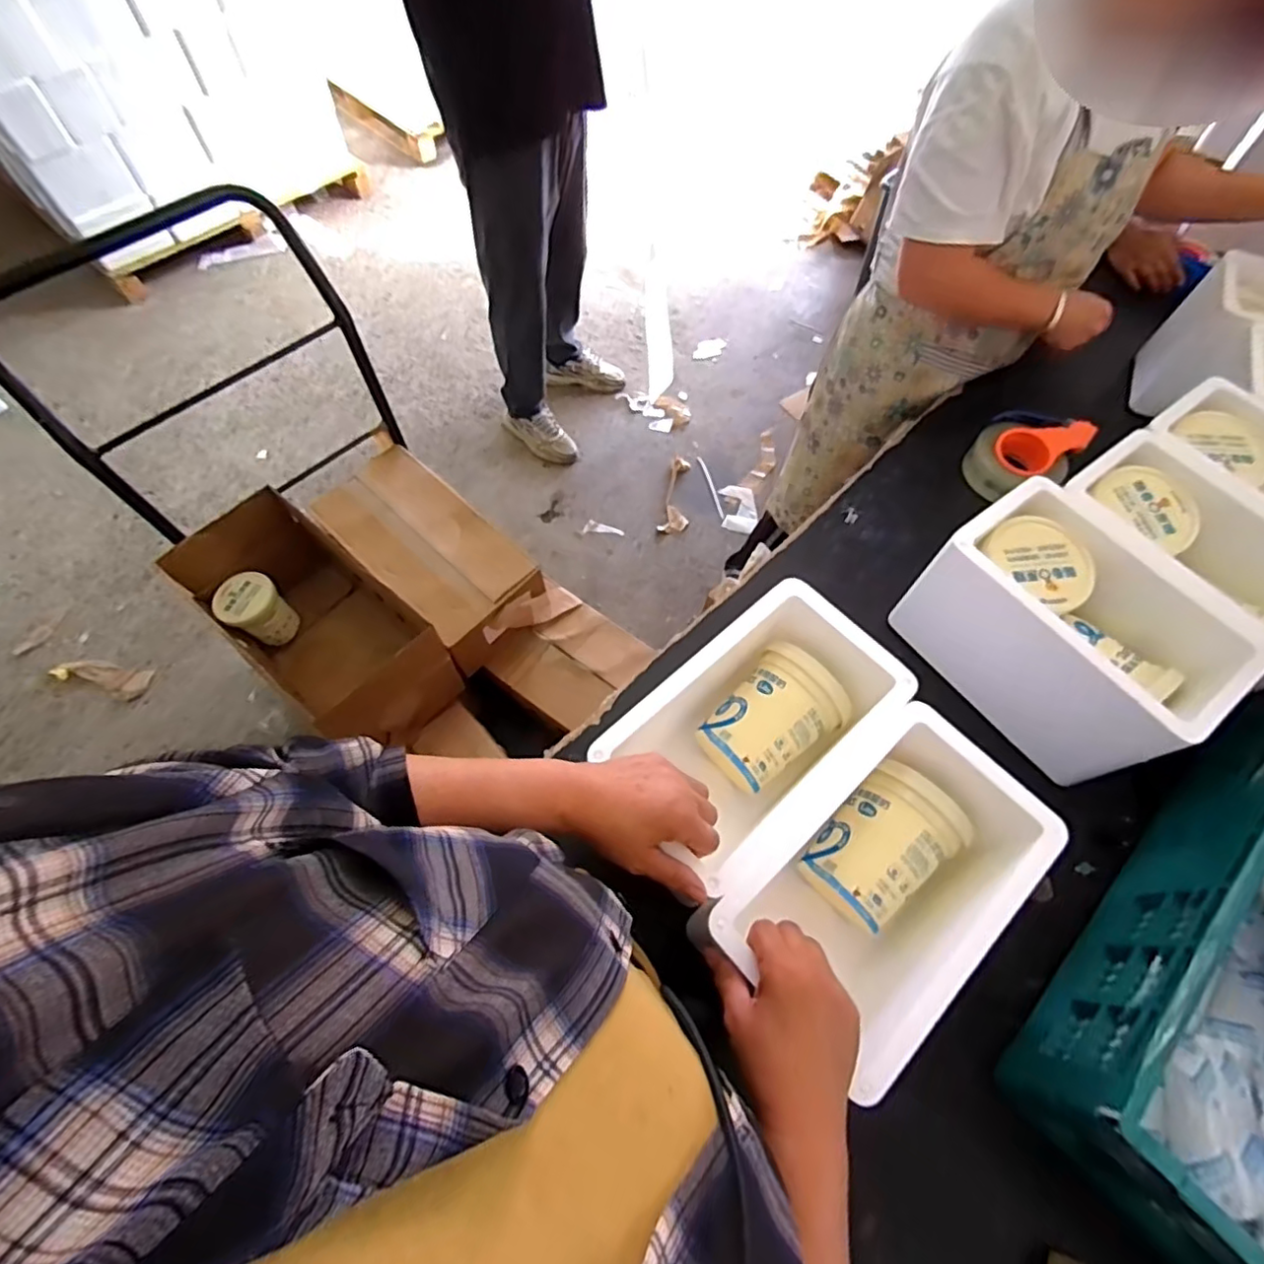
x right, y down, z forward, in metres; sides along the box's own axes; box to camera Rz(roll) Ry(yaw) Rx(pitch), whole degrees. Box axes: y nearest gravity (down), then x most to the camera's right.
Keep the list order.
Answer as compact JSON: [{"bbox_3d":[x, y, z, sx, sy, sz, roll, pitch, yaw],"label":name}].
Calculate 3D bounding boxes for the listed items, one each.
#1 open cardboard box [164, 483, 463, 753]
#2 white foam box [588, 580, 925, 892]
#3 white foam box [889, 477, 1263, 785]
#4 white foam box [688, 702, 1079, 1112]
[{"bbox_3d":[-0.600,0.002,1.207,0.511,0.272,0.278,37,68,15],"label":"open cardboard box"},{"bbox_3d":[0.115,0.109,0.628,0.275,0.170,0.169,-38,70,-19],"label":"white foam box"},{"bbox_3d":[0.491,-0.004,0.703,0.181,0.171,0.285,-34,69,-17],"label":"white foam box"},{"bbox_3d":[0.211,0.235,0.573,0.280,0.195,0.162,-39,71,-19],"label":"white foam box"}]

